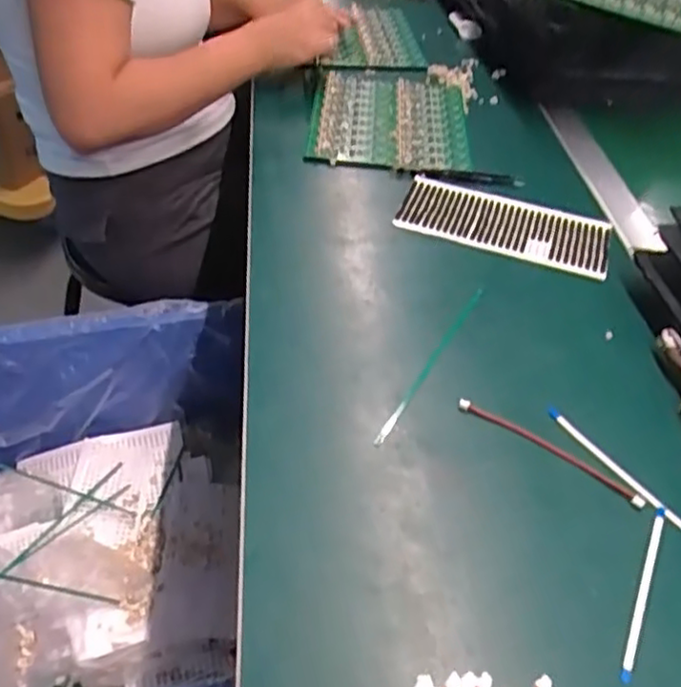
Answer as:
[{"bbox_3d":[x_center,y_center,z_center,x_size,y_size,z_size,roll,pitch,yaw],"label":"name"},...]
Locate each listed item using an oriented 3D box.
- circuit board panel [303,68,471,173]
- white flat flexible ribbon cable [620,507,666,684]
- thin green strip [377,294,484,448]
[{"bbox_3d":[0.057,-0.267,0.782,0.173,0.015,0.245,5,46,2],"label":"circuit board panel"},{"bbox_3d":[0.177,0.141,0.396,0.006,0.004,0.117,22,49,18],"label":"white flat flexible ribbon cable"},{"bbox_3d":[0.070,0.013,0.512,0.008,0.008,0.186,24,50,19],"label":"thin green strip"}]

